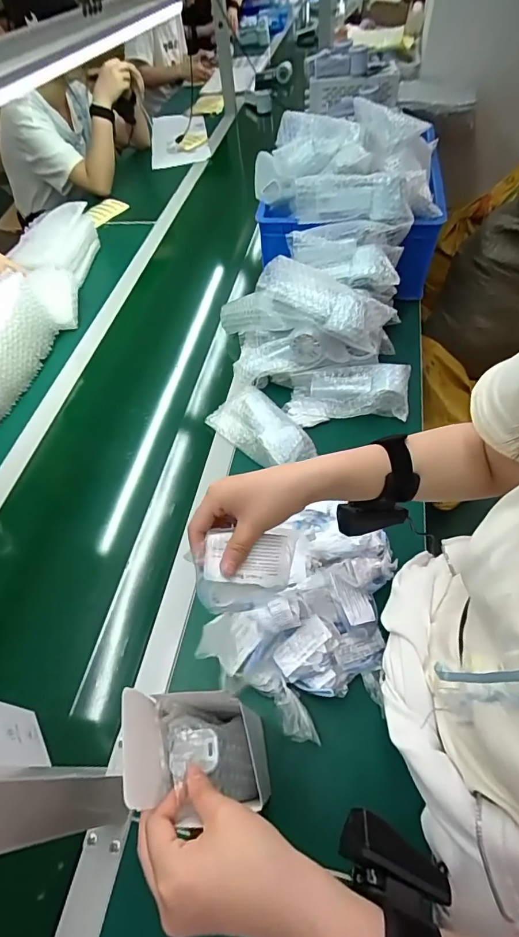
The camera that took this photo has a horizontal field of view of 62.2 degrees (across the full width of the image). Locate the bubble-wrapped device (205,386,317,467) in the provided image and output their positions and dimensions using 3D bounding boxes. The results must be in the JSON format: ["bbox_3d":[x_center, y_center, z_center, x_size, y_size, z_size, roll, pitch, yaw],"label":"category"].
[{"bbox_3d":[0.004,-0.065,0.693,0.092,0.049,0.196,-36,45,-19],"label":"bubble-wrapped device"}]

